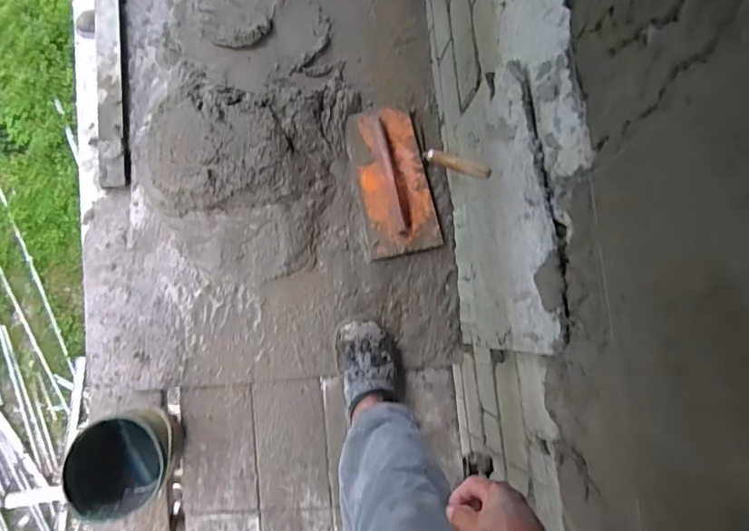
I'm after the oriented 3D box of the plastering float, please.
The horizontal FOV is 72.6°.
[{"bbox_3d":[0.044,-0.190,1.155,0.161,0.043,0.328,-11,84,-6],"label":"plastering float"}]

